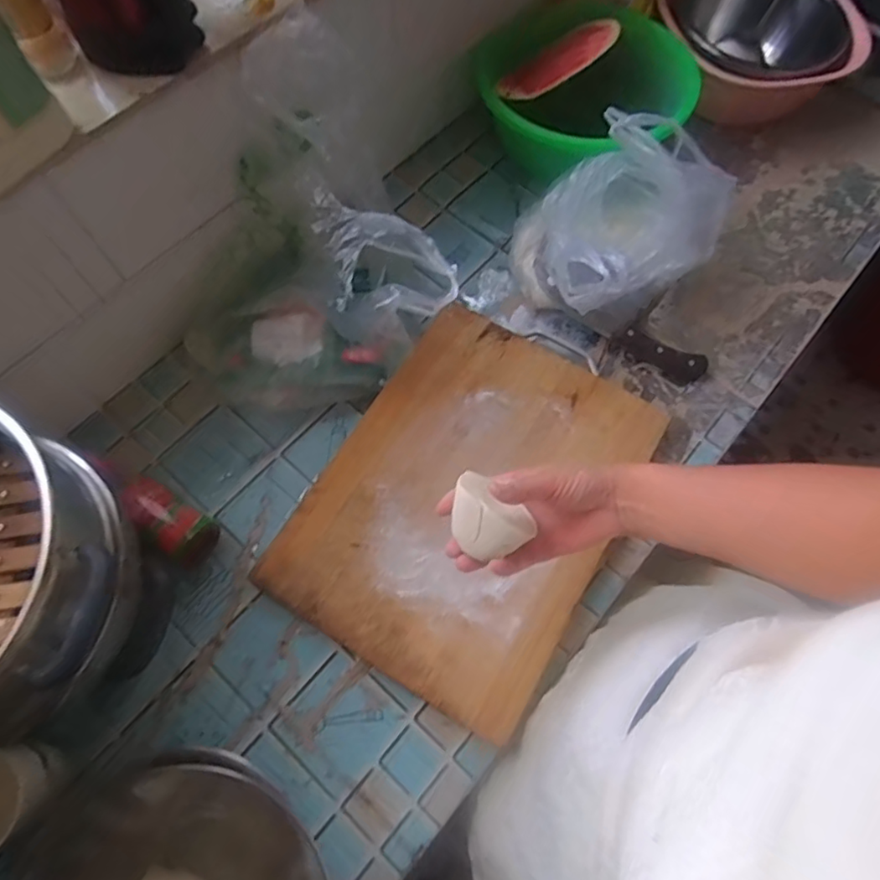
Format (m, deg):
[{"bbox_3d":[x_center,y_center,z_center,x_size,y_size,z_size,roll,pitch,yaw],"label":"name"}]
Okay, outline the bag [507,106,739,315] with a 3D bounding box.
[{"bbox_3d":[0.212,-0.258,0.679,0.222,0.188,0.167,-31,73,-13],"label":"bag"}]

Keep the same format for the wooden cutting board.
[{"bbox_3d":[0.034,0.058,0.634,0.292,0.031,0.393,30,70,9],"label":"wooden cutting board"}]

